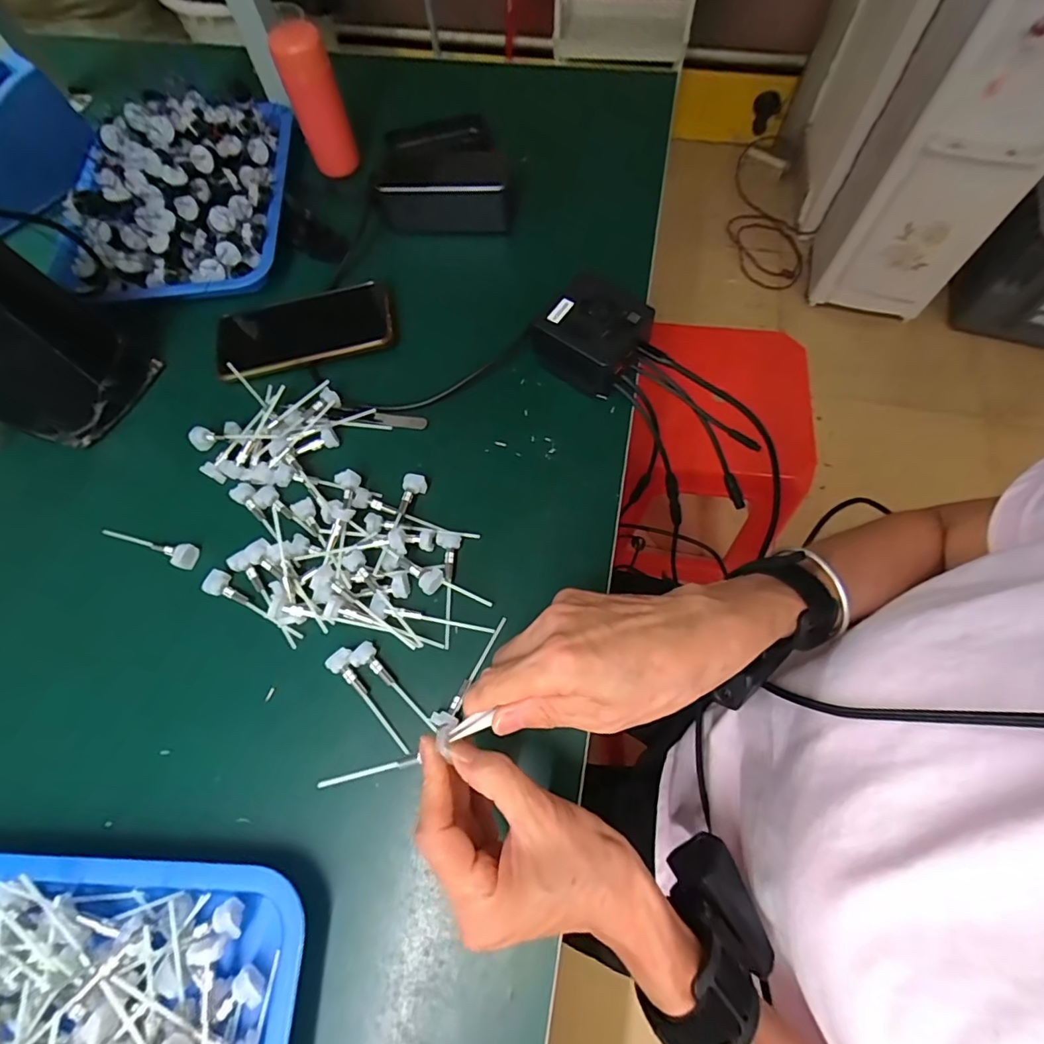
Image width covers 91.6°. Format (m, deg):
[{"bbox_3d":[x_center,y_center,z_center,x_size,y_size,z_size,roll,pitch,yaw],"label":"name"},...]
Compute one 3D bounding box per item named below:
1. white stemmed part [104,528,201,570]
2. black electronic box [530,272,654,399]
[{"bbox_3d":[-0.298,0.015,0.405,0.090,0.016,0.019,20,69,10],"label":"white stemmed part"},{"bbox_3d":[0.061,-0.157,0.435,0.080,0.055,0.081,34,73,15],"label":"black electronic box"}]

